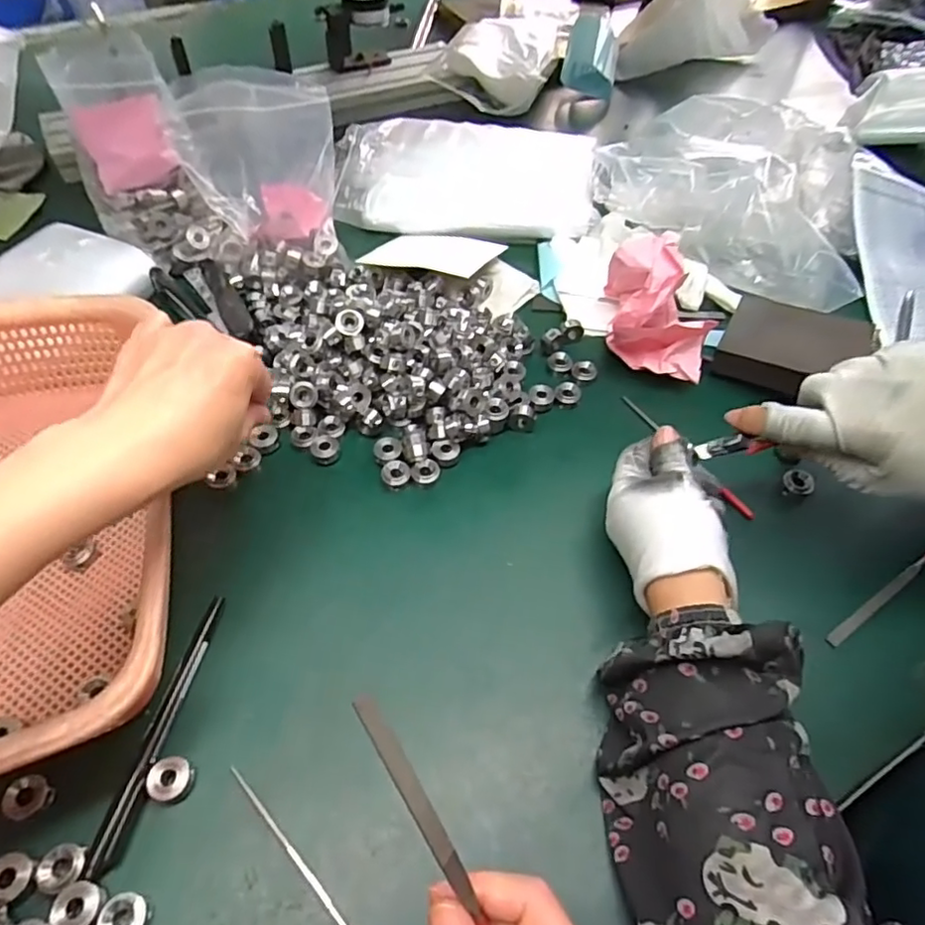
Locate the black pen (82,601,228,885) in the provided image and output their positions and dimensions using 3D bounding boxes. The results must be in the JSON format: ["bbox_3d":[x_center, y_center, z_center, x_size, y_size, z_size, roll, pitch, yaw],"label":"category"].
[{"bbox_3d":[-0.155,0.134,0.320,0.012,0.008,0.137,9,54,4],"label":"black pen"}]

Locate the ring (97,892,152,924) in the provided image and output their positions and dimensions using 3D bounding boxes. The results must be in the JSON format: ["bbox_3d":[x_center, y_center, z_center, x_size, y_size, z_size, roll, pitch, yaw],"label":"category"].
[{"bbox_3d":[-0.149,0.202,0.270,0.019,0.009,0.020,1,53,-2],"label":"ring"}]

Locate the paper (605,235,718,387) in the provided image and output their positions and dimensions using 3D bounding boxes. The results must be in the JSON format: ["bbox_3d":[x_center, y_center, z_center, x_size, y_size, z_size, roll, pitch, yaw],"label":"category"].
[{"bbox_3d":[0.154,-0.122,0.482,0.090,0.072,0.088,21,55,13],"label":"paper"}]

